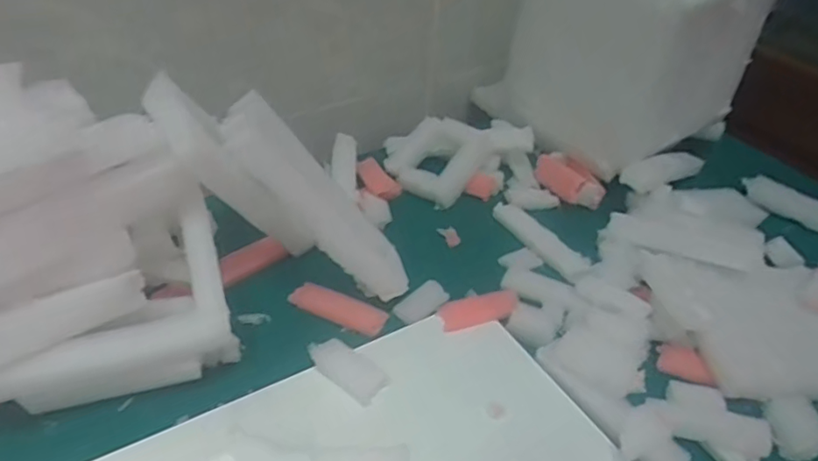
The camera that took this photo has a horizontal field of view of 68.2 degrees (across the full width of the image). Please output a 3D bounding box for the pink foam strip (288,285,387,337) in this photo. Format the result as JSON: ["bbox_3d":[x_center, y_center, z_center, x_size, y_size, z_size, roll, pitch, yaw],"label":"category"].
[{"bbox_3d":[-0.064,0.072,0.552,0.090,0.007,0.028,18,43,15],"label":"pink foam strip"}]

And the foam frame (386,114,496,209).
[{"bbox_3d":[0.031,-0.085,0.707,0.097,0.024,0.098,28,72,30],"label":"foam frame"}]

